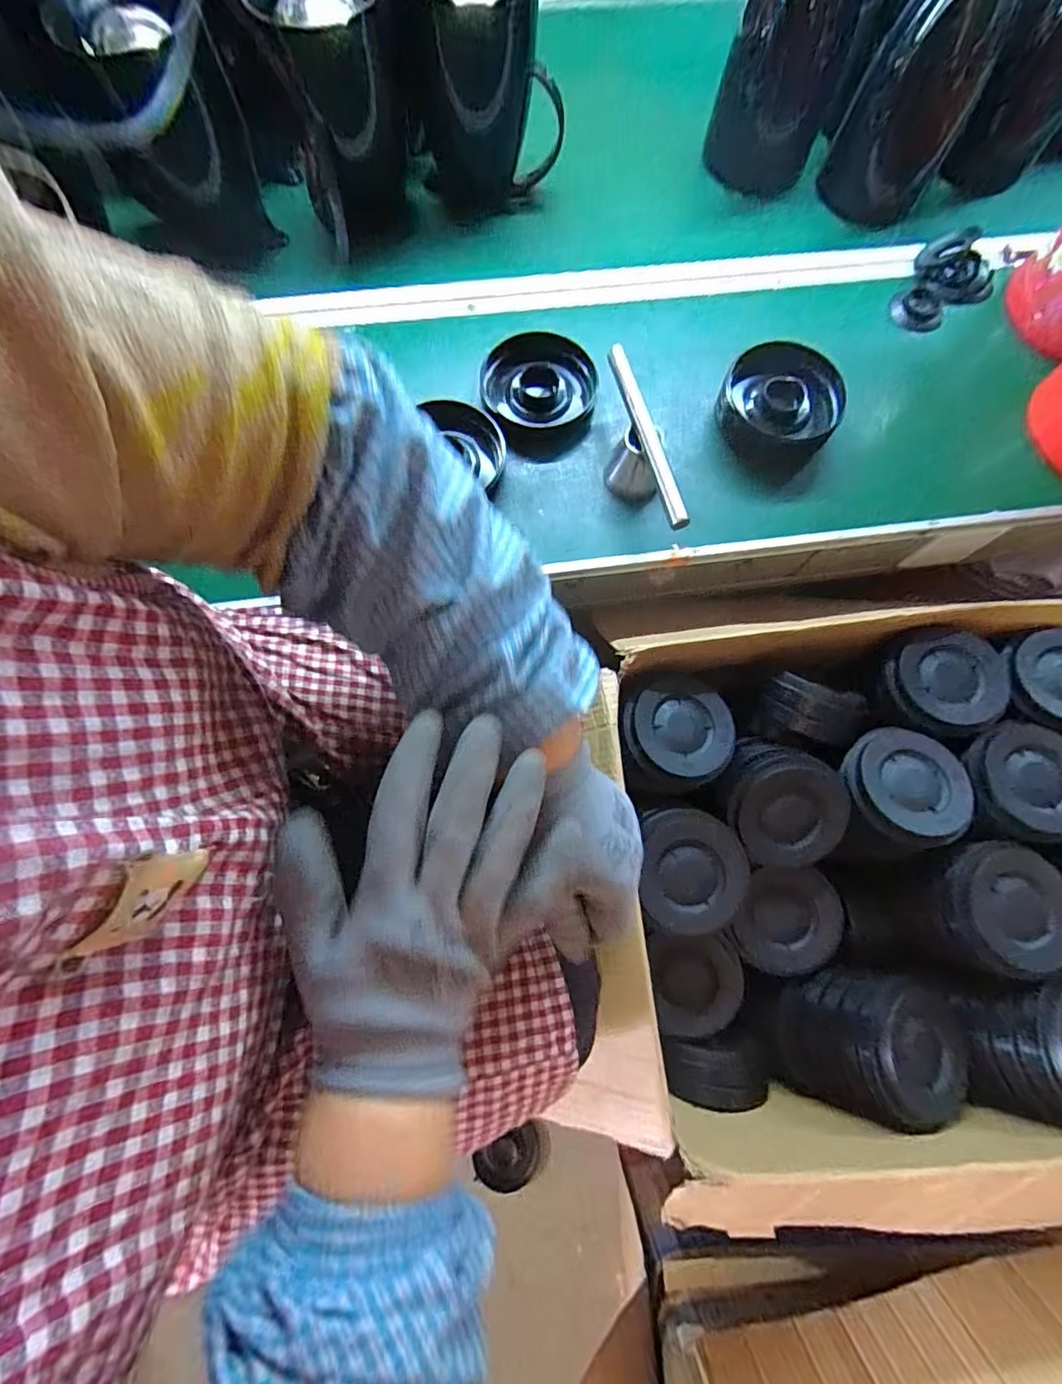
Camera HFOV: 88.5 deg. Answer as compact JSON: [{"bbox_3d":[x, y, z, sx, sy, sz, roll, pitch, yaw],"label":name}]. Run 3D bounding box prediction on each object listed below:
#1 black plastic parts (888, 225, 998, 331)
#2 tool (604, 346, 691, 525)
[{"bbox_3d":[0.484,-0.474,0.635,0.092,0.048,0.117,36,76,8],"label":"black plastic parts"},{"bbox_3d":[0.104,-0.235,0.540,0.047,0.068,0.196,-9,74,-5],"label":"tool"}]

